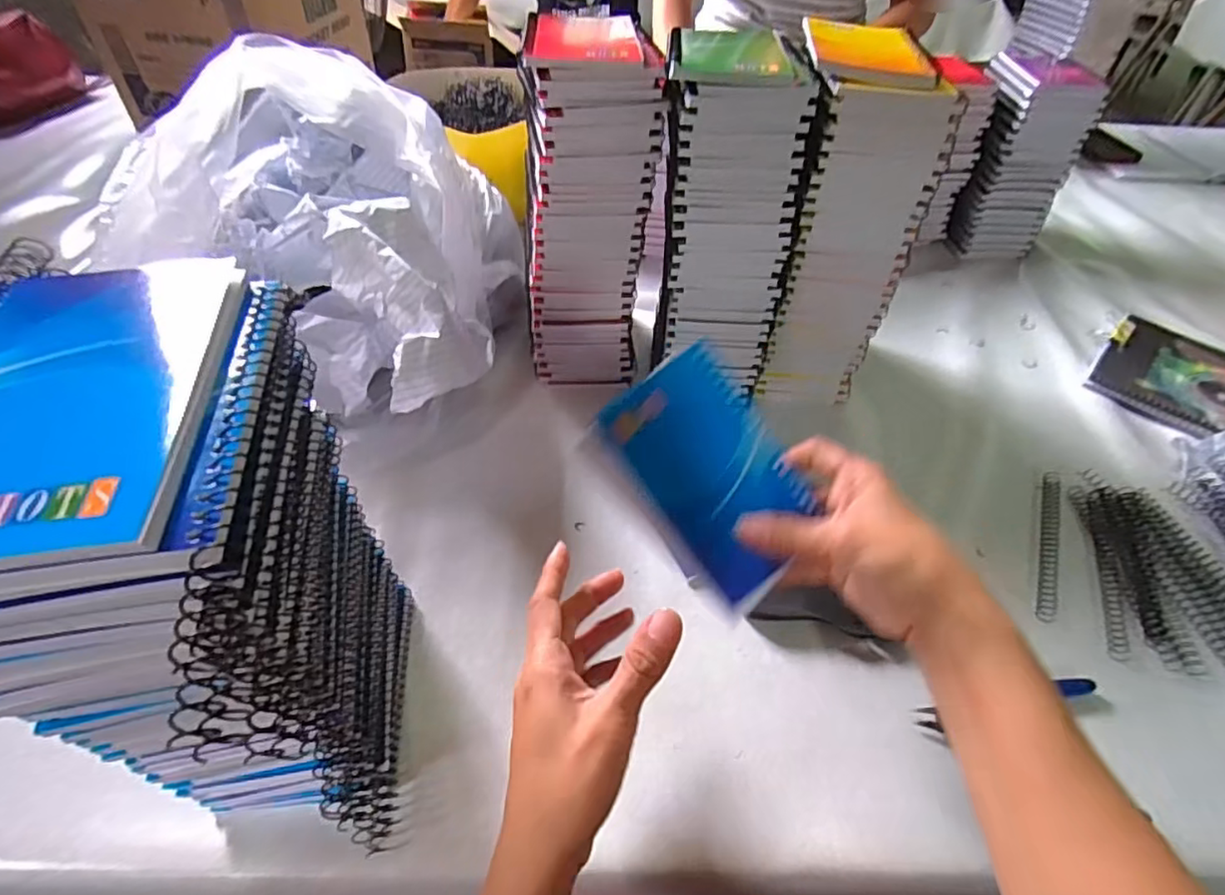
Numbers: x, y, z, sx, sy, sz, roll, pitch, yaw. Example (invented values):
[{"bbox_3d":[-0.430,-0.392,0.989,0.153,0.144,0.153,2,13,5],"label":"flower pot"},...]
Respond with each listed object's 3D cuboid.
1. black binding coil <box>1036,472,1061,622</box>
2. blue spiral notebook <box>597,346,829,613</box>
[{"bbox_3d":[0.347,0.073,0.486,0.012,0.006,0.155,22,49,17],"label":"black binding coil"},{"bbox_3d":[0.056,0.015,0.338,0.083,0.008,0.128,-34,86,-8],"label":"blue spiral notebook"}]

